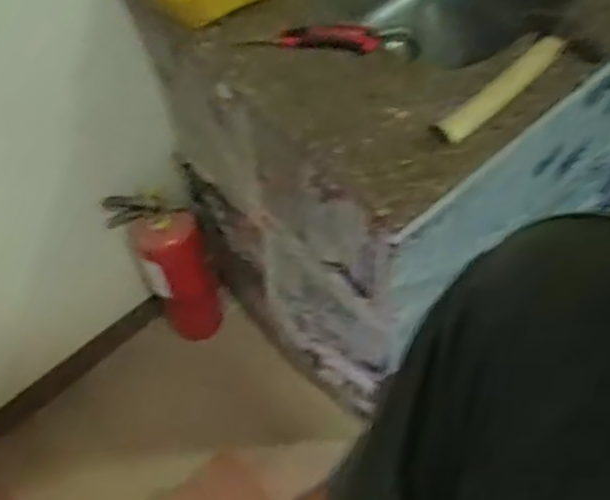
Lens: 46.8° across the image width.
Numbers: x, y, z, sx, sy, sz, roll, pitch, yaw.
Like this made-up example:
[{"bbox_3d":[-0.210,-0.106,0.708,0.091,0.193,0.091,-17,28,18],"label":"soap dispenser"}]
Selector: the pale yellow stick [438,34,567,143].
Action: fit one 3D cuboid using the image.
[{"bbox_3d":[0.253,-0.207,0.887,0.207,0.028,0.036,-39,64,-19],"label":"pale yellow stick"}]

